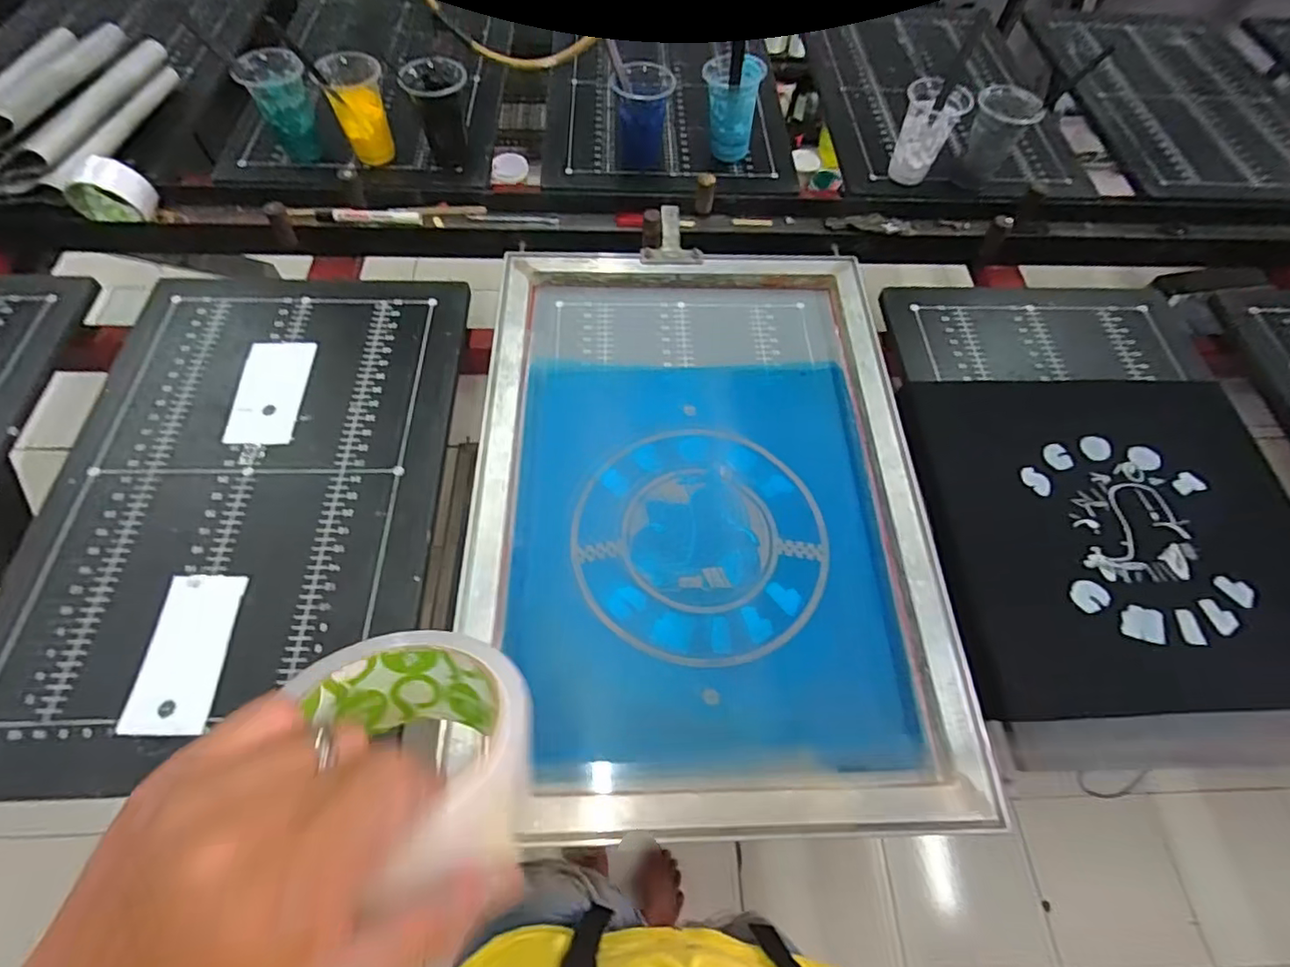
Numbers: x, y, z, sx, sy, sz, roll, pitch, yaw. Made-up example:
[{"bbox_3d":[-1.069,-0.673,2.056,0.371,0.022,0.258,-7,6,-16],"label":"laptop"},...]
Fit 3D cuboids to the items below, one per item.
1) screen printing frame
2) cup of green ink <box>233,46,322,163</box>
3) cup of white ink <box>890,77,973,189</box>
[{"bbox_3d":[0.056,-0.004,0.626,0.458,0.035,0.646,1,62,-2],"label":"screen printing frame"},{"bbox_3d":[-0.510,-0.531,0.833,0.081,0.134,0.070,-26,66,-16],"label":"cup of green ink"},{"bbox_3d":[0.417,-0.522,0.874,0.087,0.119,0.079,24,63,10],"label":"cup of white ink"}]

